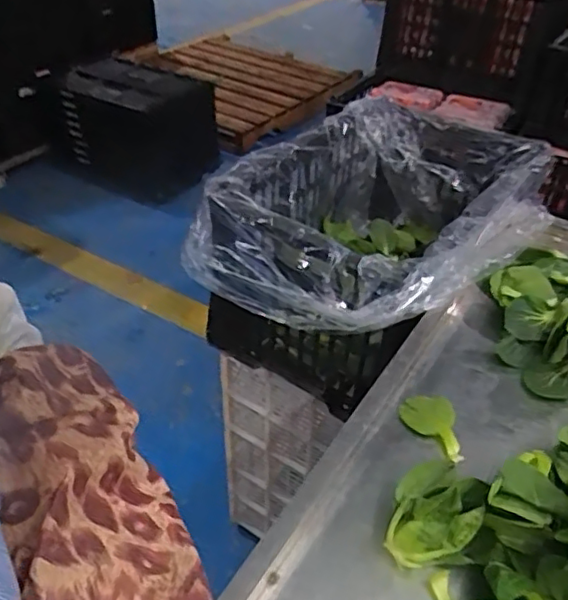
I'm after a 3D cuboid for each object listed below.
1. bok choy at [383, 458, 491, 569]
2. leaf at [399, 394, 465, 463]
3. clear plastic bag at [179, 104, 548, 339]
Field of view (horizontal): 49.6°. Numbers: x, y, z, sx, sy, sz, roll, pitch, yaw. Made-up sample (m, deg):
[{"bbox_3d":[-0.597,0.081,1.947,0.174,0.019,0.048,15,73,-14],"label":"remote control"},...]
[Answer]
[{"bbox_3d":[0.120,0.161,0.477,0.066,0.066,0.079,13,41,15],"label":"bok choy"},{"bbox_3d":[0.147,0.116,0.580,0.047,0.010,0.076,-26,46,-28],"label":"leaf"},{"bbox_3d":[0.156,-0.094,0.961,0.416,0.240,0.531,28,45,28],"label":"clear plastic bag"}]

